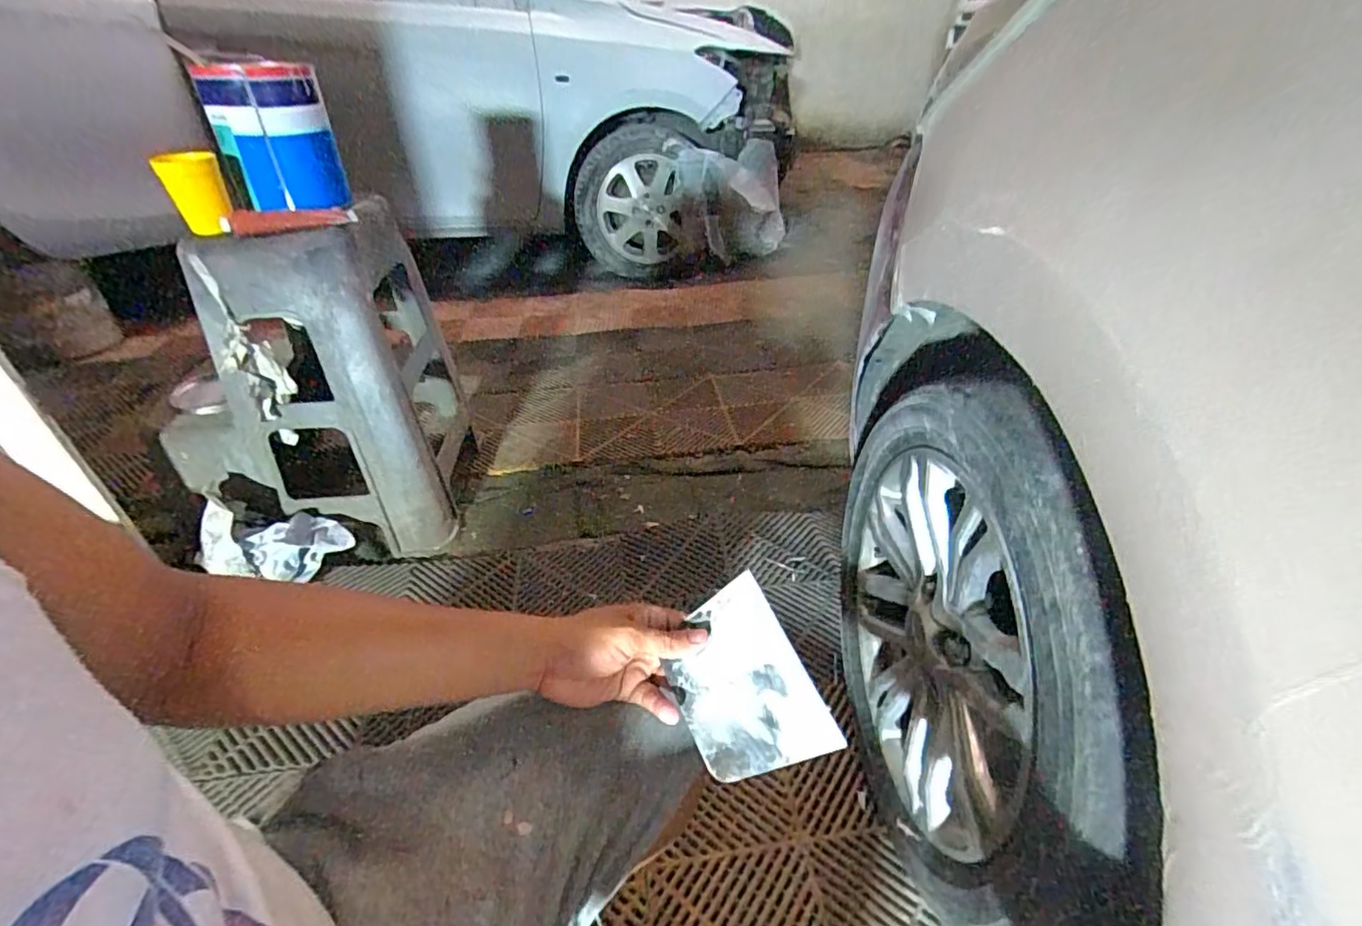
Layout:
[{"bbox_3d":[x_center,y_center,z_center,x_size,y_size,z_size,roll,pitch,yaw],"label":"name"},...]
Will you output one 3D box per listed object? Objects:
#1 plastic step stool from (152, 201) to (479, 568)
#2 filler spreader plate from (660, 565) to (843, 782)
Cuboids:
[{"bbox_3d":[-0.687,-0.153,1.150,0.403,0.600,0.417,-6,35,-5],"label":"plastic step stool"},{"bbox_3d":[0.045,0.170,0.456,0.098,0.005,0.135,-27,64,-5],"label":"filler spreader plate"}]

